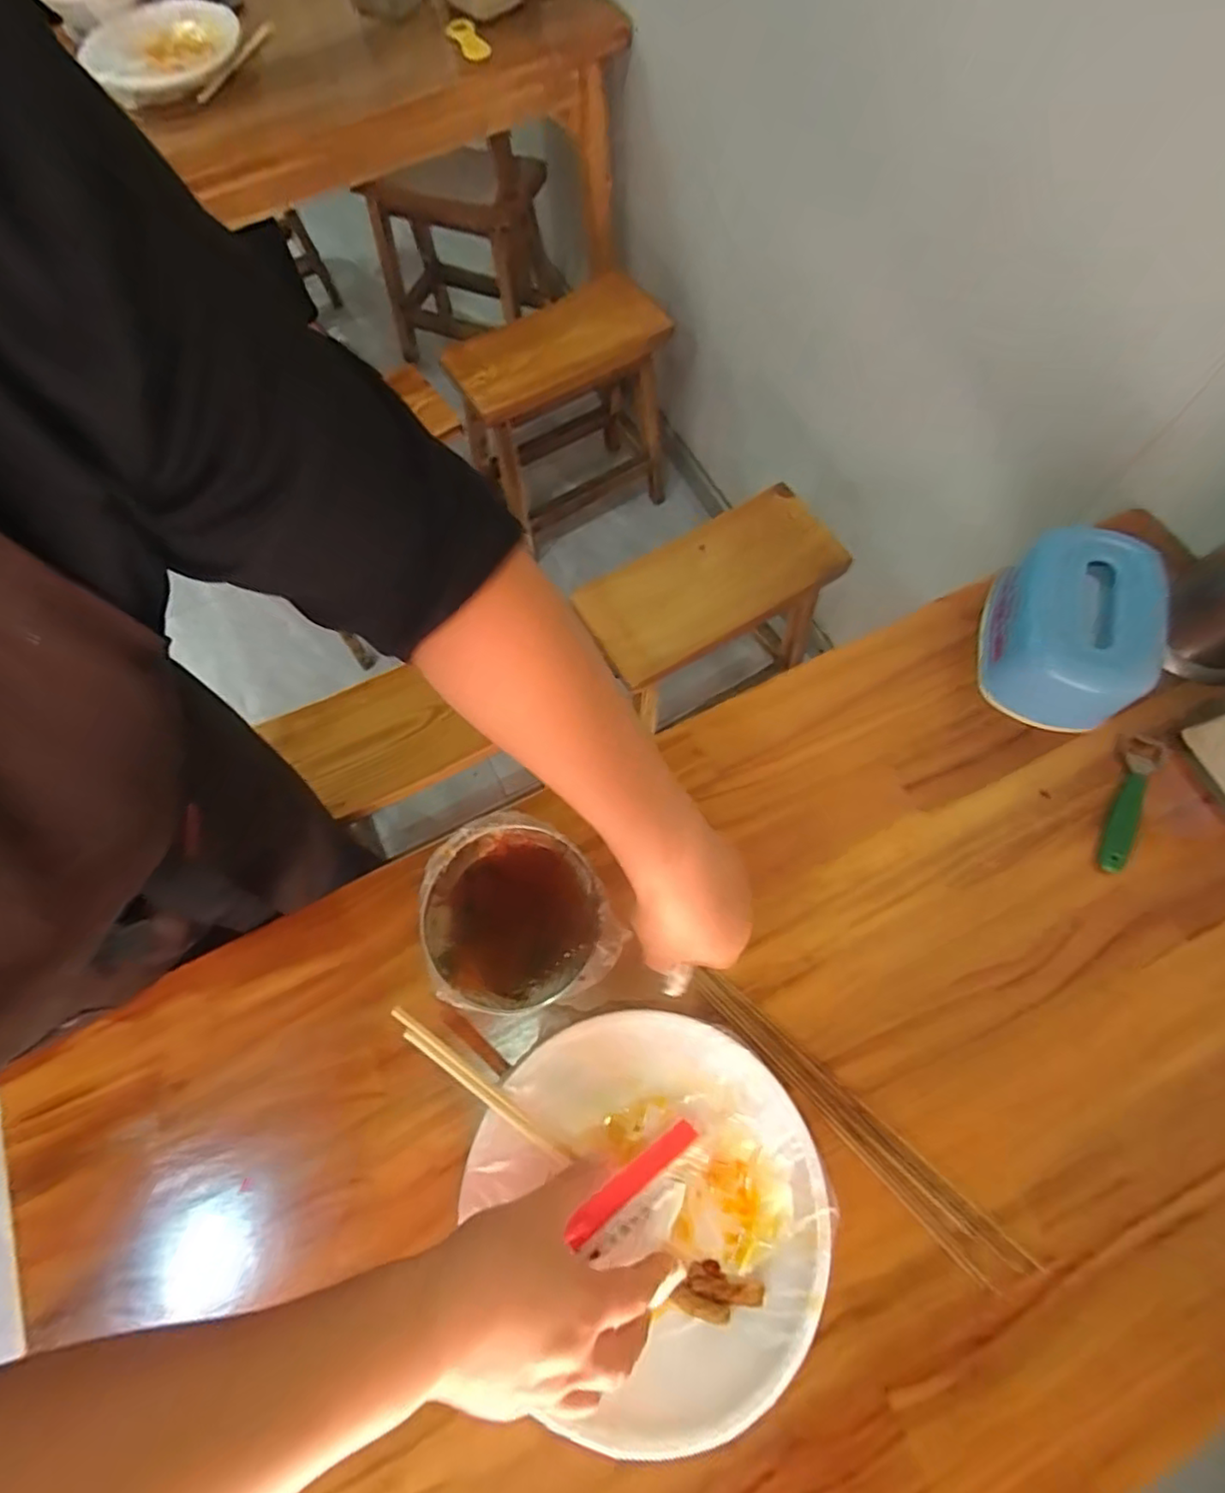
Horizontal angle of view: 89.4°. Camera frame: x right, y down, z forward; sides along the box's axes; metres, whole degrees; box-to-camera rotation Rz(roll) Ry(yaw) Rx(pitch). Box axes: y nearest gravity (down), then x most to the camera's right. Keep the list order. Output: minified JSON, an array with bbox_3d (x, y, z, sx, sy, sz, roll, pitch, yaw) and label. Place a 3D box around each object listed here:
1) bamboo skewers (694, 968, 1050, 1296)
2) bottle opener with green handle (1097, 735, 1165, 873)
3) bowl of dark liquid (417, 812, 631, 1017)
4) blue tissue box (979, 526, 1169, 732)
[{"bbox_3d":[0.177,0.281,0.473,0.283,0.005,0.035,41,76,16],"label":"bamboo skewers"},{"bbox_3d":[0.451,0.047,0.538,0.030,0.011,0.134,25,73,11],"label":"bottle opener with green handle"},{"bbox_3d":[-0.077,0.137,0.500,0.140,0.070,0.143,-1,70,2],"label":"bowl of dark liquid"},{"bbox_3d":[0.402,-0.108,0.556,0.104,0.099,0.157,9,71,6],"label":"blue tissue box"}]

